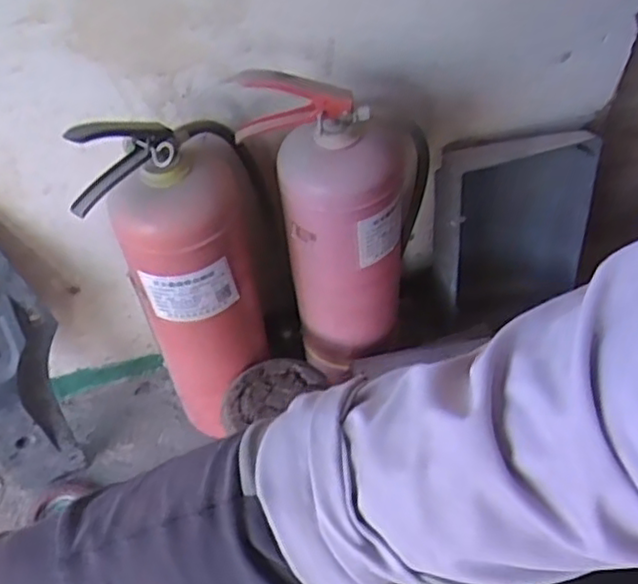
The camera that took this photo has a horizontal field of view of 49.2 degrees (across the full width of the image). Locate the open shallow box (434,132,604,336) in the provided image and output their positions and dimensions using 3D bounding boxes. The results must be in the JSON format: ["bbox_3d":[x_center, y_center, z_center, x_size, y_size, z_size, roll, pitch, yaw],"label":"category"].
[{"bbox_3d":[0.253,-0.081,0.901,0.200,0.236,0.082,-13,48,-5],"label":"open shallow box"}]

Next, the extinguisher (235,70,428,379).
[{"bbox_3d":[0.027,-0.080,0.789,0.174,0.357,0.151,4,49,9],"label":"extinguisher"}]

